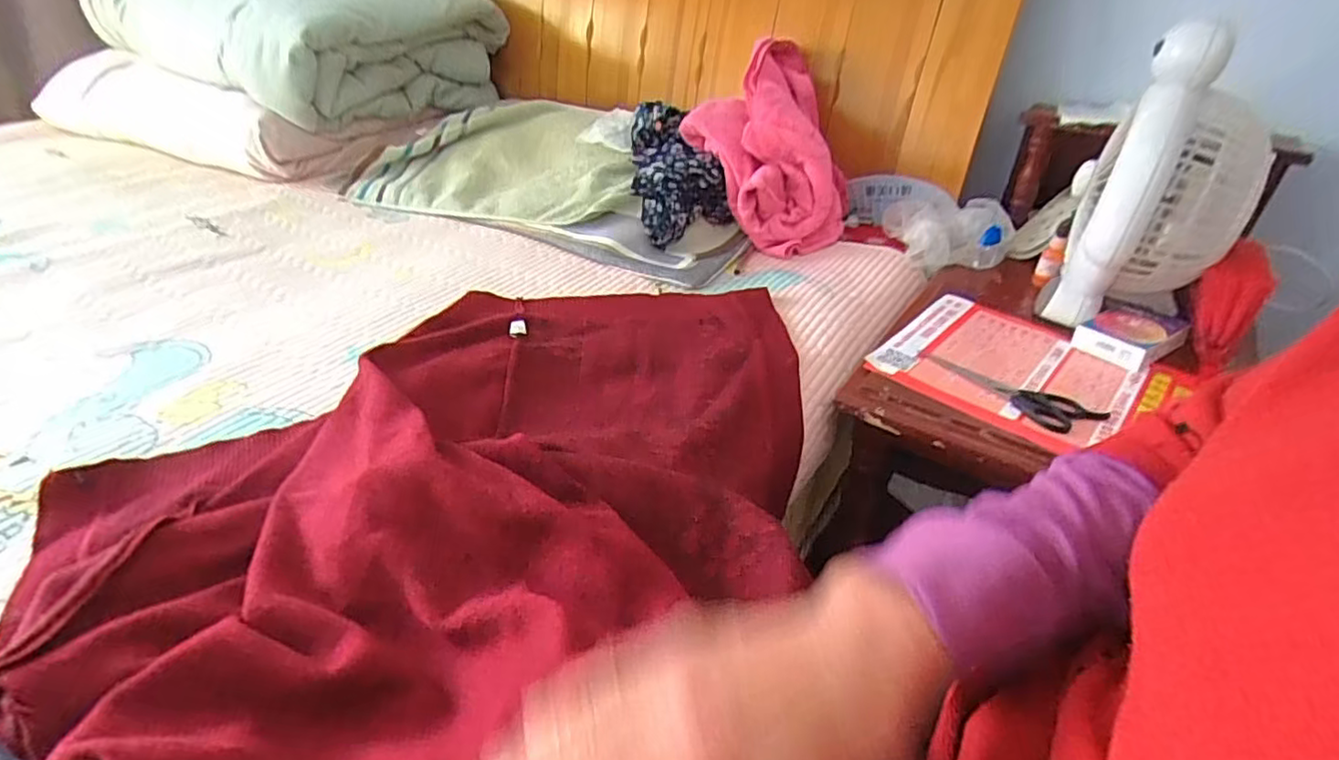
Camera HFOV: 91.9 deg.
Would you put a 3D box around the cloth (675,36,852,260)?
[{"bbox_3d":[0.146,-0.338,0.922,0.222,0.215,0.263,12,36,16],"label":"cloth"}]

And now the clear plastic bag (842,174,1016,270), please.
[{"bbox_3d":[0.372,-0.230,0.908,0.153,0.058,0.248,-5,35,-9],"label":"clear plastic bag"}]

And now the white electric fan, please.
[{"bbox_3d":[0.523,-0.200,0.675,0.133,0.271,0.238,25,41,31],"label":"white electric fan"}]

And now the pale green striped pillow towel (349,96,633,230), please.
[{"bbox_3d":[-0.232,-0.339,1.008,0.468,0.107,0.288,12,36,16],"label":"pale green striped pillow towel"}]

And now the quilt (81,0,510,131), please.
[{"bbox_3d":[-0.699,-0.667,1.195,0.637,0.255,0.419,22,39,27],"label":"quilt"}]

